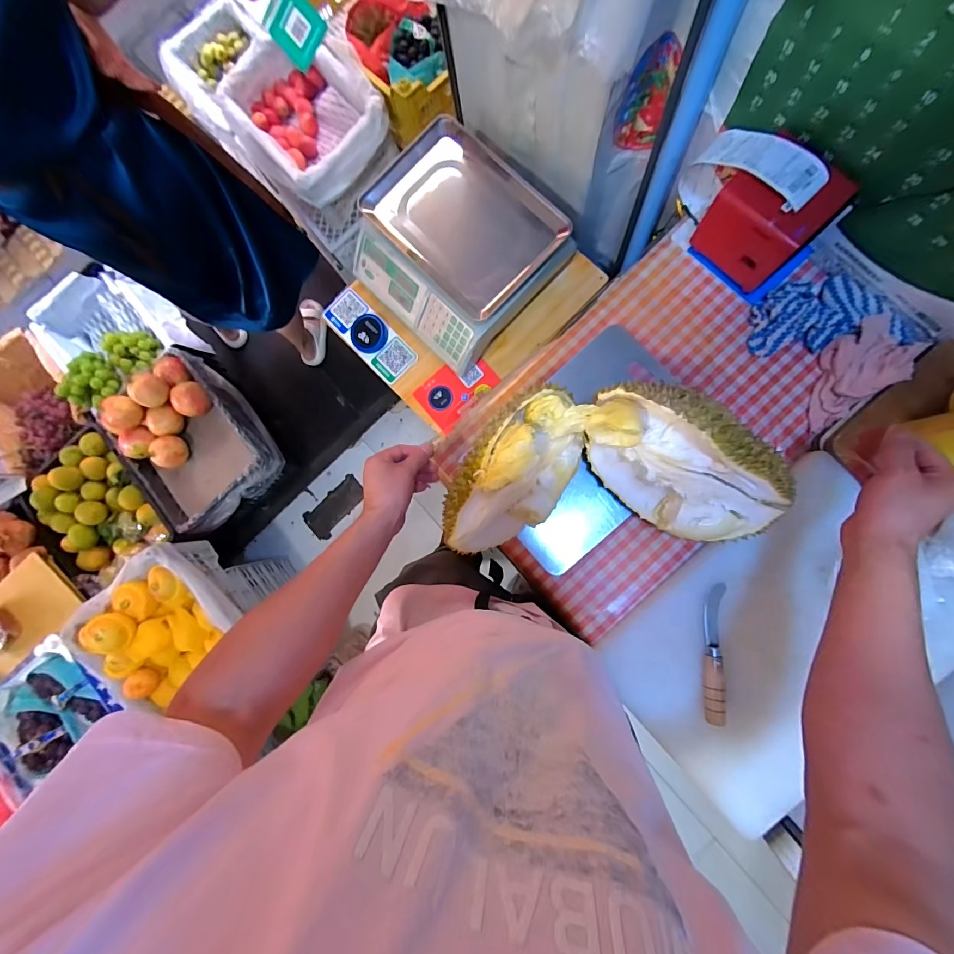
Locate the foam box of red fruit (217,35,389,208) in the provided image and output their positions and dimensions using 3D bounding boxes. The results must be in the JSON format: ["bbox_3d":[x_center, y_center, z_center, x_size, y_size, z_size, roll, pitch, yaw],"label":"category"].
[{"bbox_3d":[-0.434,-0.910,1.013,0.324,0.104,0.404,-39,82,2],"label":"foam box of red fruit"}]

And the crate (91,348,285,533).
[{"bbox_3d":[-0.898,-0.109,1.265,0.499,0.232,0.380,44,91,8],"label":"crate"}]

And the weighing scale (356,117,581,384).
[{"bbox_3d":[-0.044,-0.431,0.765,0.333,0.117,0.317,44,91,8],"label":"weighing scale"}]

